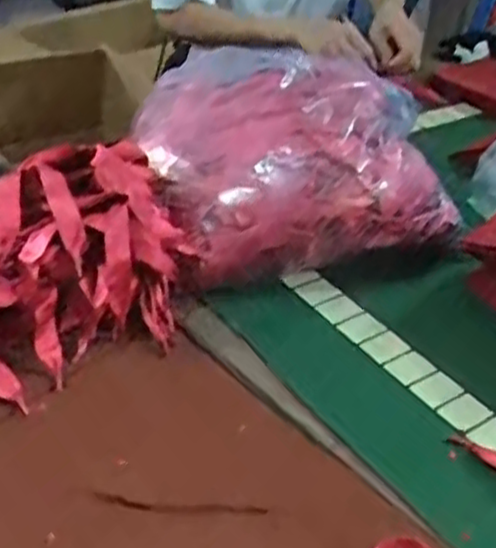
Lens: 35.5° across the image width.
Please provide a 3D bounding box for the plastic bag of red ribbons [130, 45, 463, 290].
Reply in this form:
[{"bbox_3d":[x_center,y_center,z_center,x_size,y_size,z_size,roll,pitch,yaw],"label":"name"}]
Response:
[{"bbox_3d":[0.059,-0.132,0.795,0.309,0.123,0.261,-8,37,-15],"label":"plastic bag of red ribbons"}]

